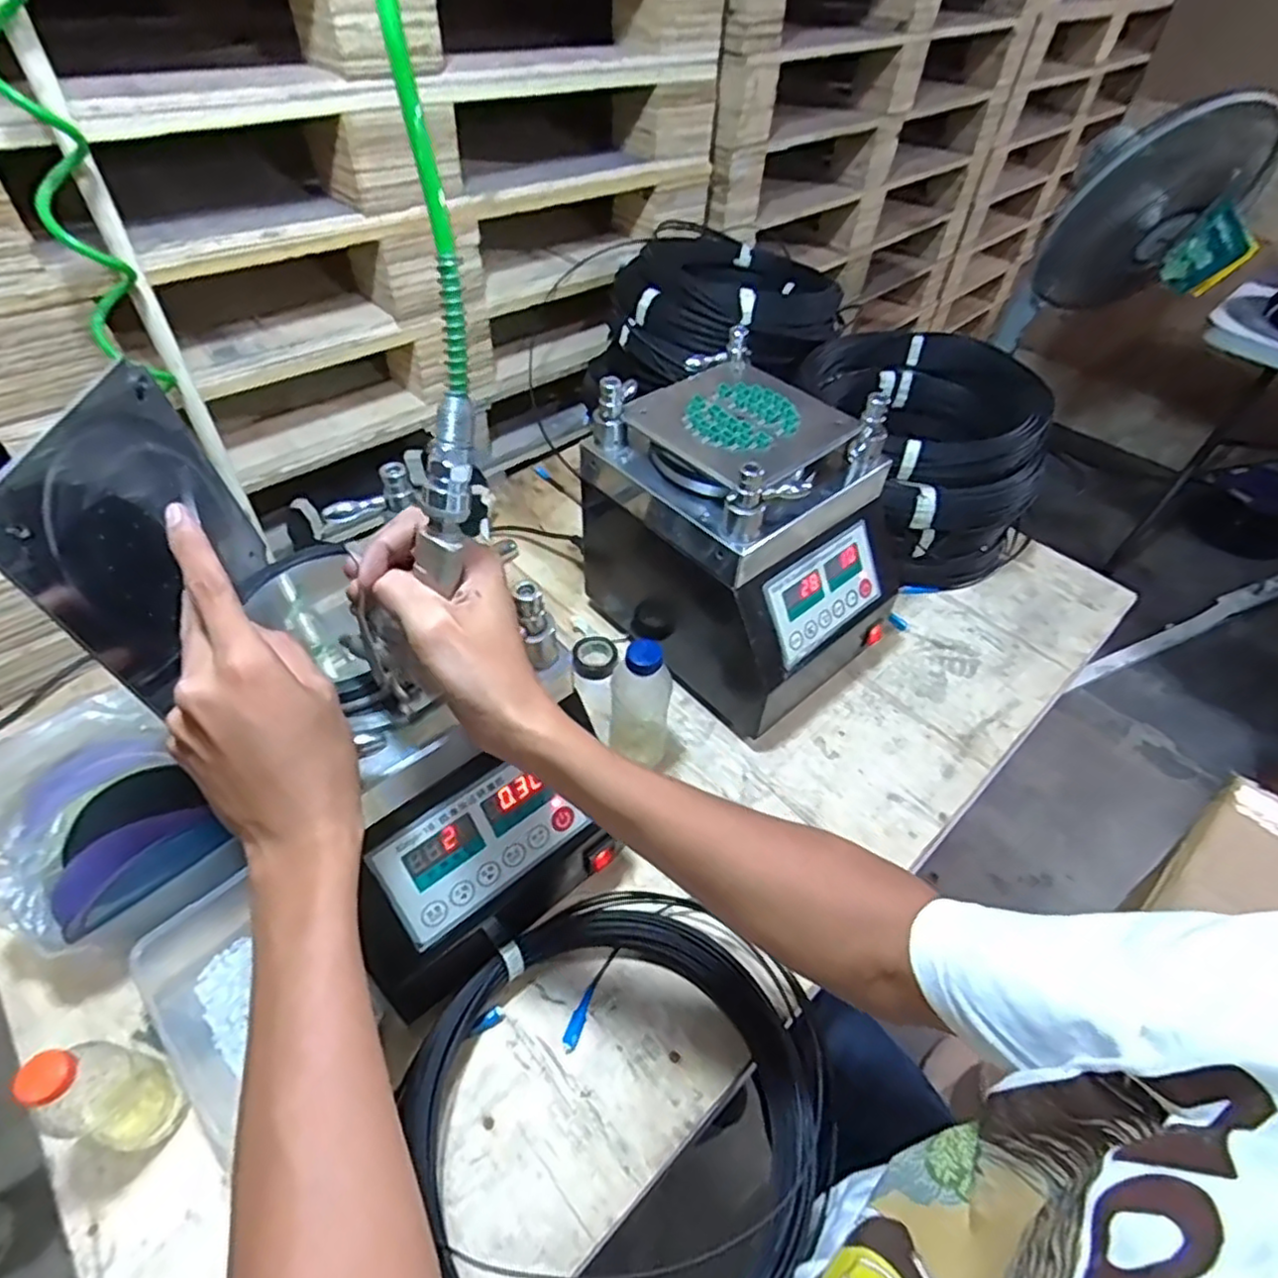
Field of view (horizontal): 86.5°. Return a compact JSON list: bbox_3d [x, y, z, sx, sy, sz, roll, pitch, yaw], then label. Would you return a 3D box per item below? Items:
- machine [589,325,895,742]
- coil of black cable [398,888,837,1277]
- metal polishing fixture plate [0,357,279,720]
[{"bbox_3d":[0.104,-0.107,0.728,0.215,0.285,0.299,-35,60,-29],"label":"machine"},{"bbox_3d":[-0.010,0.334,0.487,0.274,0.053,0.305,34,55,23],"label":"coil of black cable"},{"bbox_3d":[-0.300,-0.062,0.418,0.010,0.155,0.171,-7,46,7],"label":"metal polishing fixture plate"}]

